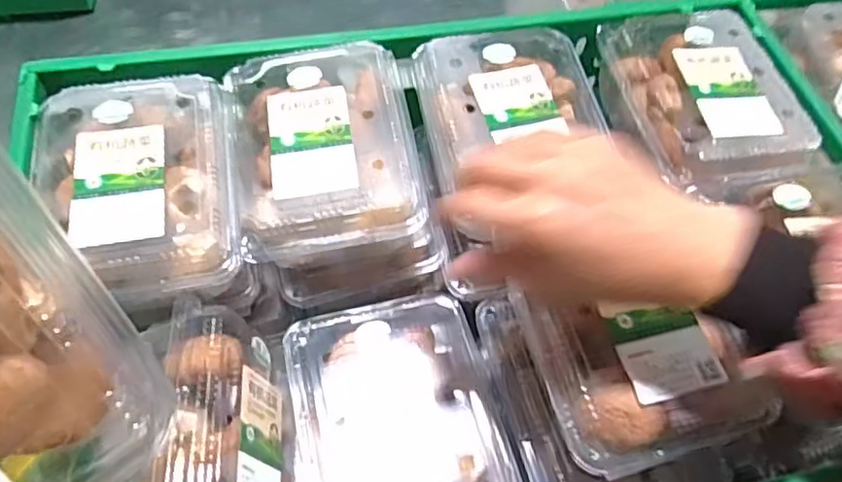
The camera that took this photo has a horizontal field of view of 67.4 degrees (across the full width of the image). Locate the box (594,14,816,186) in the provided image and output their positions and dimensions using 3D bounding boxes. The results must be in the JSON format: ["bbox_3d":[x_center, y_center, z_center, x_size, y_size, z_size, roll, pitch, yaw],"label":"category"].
[{"bbox_3d":[0.221,-0.113,0.512,0.127,0.062,0.169,-10,59,-8],"label":"box"}]

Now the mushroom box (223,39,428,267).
[{"bbox_3d":[-0.069,-0.070,0.462,0.133,0.055,0.172,-11,59,-9],"label":"mushroom box"}]

